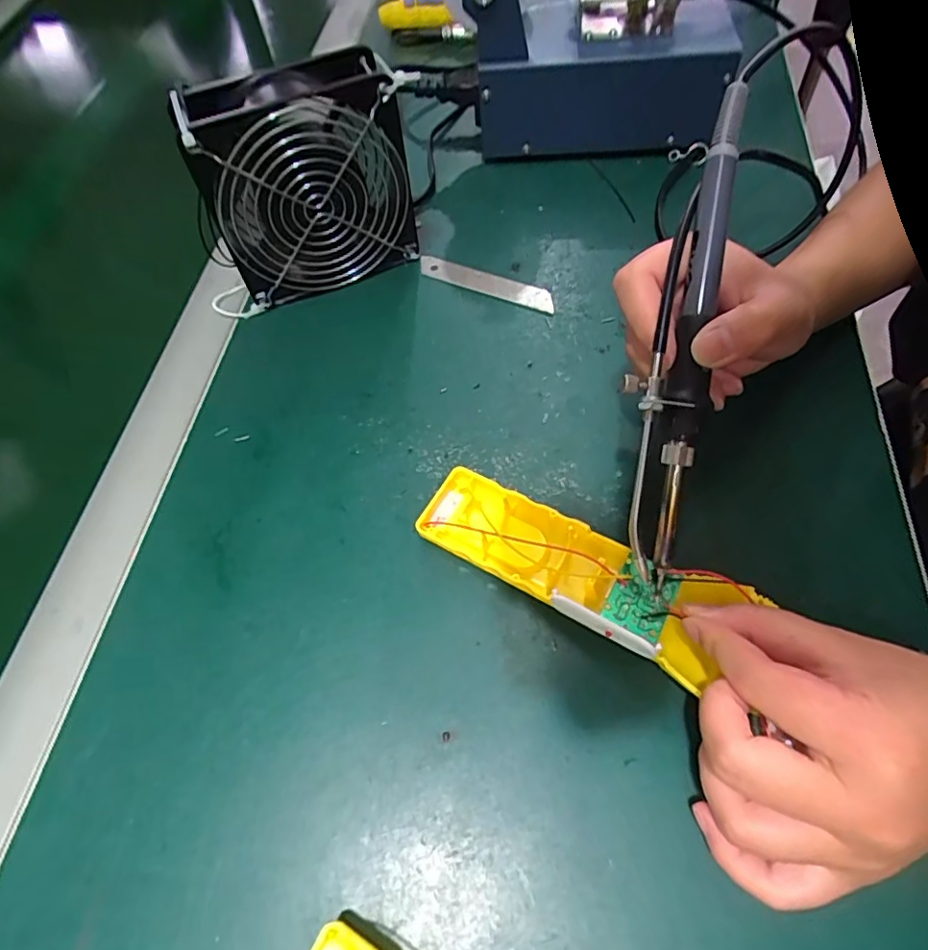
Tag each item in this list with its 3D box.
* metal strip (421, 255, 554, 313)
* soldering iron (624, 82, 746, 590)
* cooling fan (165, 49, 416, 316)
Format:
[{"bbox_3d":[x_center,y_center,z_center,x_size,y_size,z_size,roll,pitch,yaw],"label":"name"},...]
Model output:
[{"bbox_3d":[0.015,-0.135,0.395,0.102,0.004,0.018,23,64,16],"label":"metal strip"},{"bbox_3d":[0.089,-0.059,0.242,0.030,0.024,0.207,9,92,10],"label":"soldering iron"},{"bbox_3d":[-0.100,-0.177,0.359,0.134,0.126,0.048,-24,61,-9],"label":"cooling fan"}]

